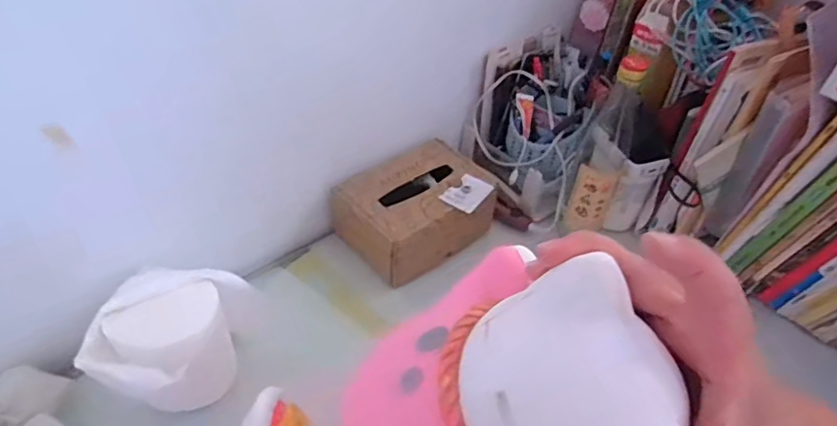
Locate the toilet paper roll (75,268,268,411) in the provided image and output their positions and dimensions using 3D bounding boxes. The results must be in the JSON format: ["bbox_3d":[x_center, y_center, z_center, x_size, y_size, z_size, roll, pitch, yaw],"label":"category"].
[{"bbox_3d":[-0.238,0.132,0.558,0.108,0.112,0.139,15,44,12],"label":"toilet paper roll"}]

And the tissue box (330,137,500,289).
[{"bbox_3d":[-0.006,-0.002,0.754,0.194,0.096,0.148,-31,53,-32],"label":"tissue box"}]

